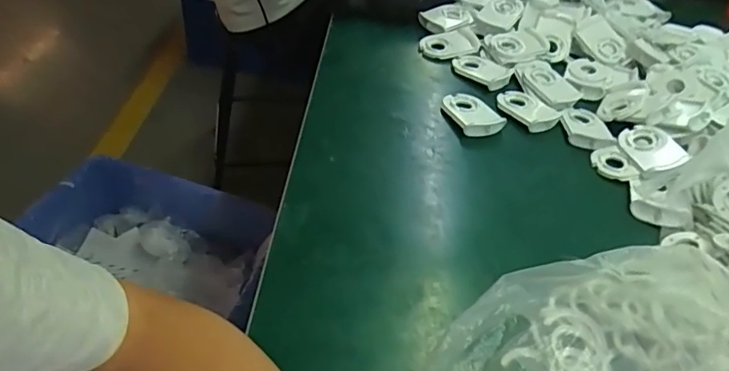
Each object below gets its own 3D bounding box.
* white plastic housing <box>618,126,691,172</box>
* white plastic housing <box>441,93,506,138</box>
[{"bbox_3d":[0.341,-0.047,0.637,0.054,0.016,0.071,-25,50,-2],"label":"white plastic housing"},{"bbox_3d":[0.132,-0.090,0.662,0.054,0.013,0.080,-13,47,-19],"label":"white plastic housing"}]

